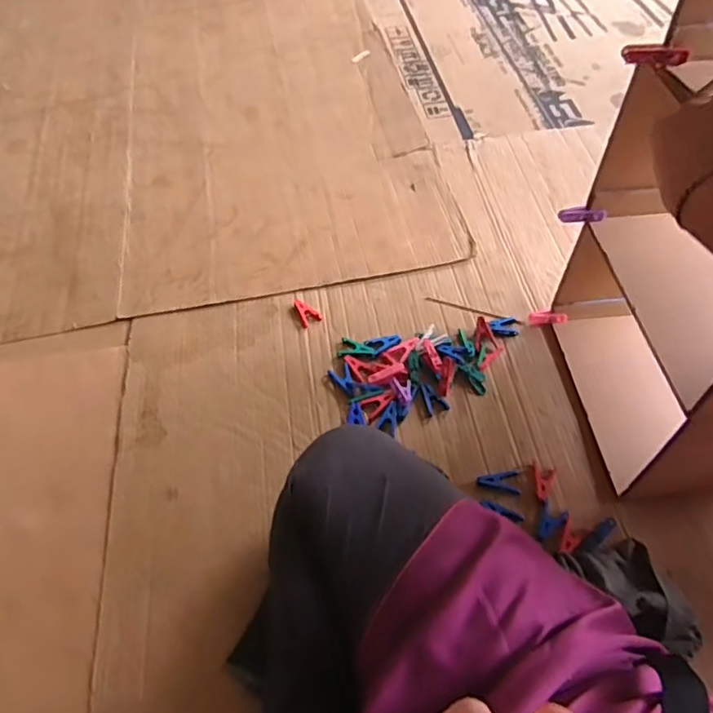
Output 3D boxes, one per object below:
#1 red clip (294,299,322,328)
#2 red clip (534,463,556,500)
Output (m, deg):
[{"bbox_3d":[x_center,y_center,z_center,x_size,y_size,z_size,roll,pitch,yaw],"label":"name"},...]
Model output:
[{"bbox_3d":[-0.076,-0.071,0.918,0.032,0.013,0.054,-19,56,-11],"label":"red clip"},{"bbox_3d":[0.236,0.159,0.744,0.027,0.005,0.047,14,55,11],"label":"red clip"}]

